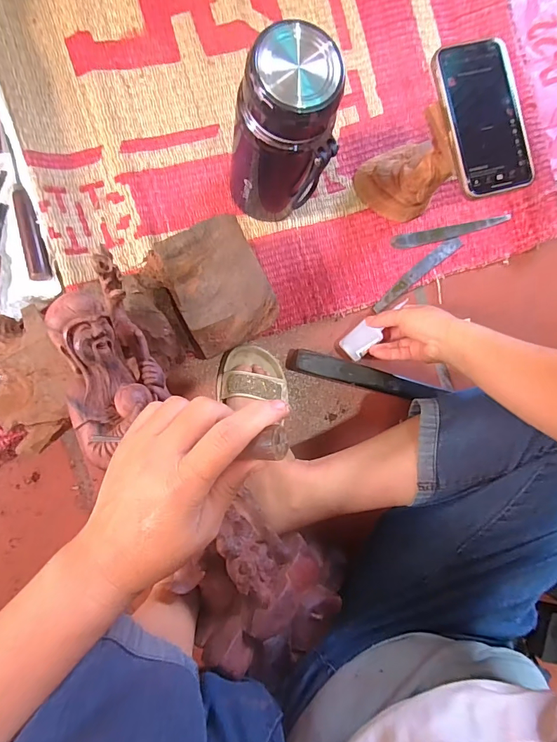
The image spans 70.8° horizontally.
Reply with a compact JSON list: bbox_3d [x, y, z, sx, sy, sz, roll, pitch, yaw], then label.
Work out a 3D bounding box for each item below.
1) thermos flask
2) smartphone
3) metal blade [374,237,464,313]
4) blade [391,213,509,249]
[{"bbox_3d":[0.002,-0.245,0.429,0.097,0.220,0.078,9,89,-9],"label":"thermos flask"},{"bbox_3d":[0.206,-0.253,0.391,0.076,0.013,0.148,-18,91,-10],"label":"smartphone"},{"bbox_3d":[0.201,-0.142,0.570,0.166,0.006,0.022,-40,96,-7],"label":"metal blade"},{"bbox_3d":[0.257,-0.205,0.578,0.185,0.008,0.022,-12,92,-9],"label":"blade"}]

